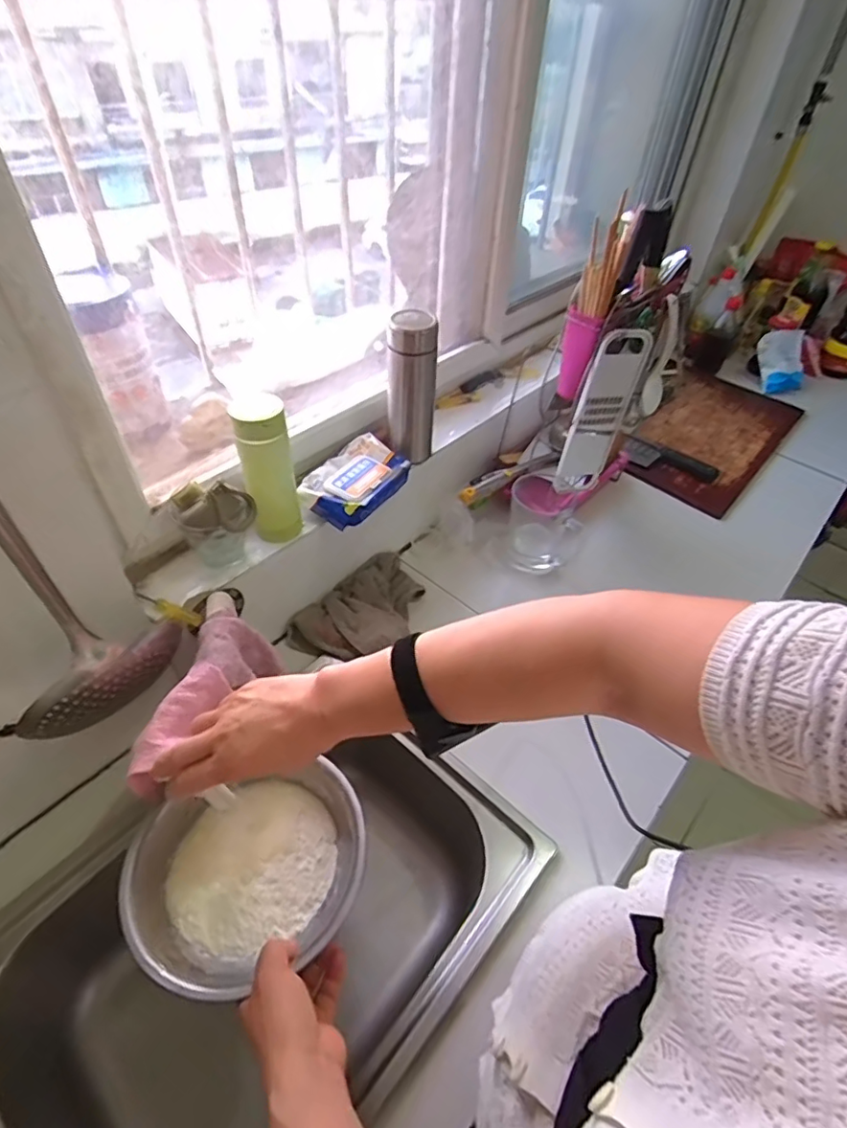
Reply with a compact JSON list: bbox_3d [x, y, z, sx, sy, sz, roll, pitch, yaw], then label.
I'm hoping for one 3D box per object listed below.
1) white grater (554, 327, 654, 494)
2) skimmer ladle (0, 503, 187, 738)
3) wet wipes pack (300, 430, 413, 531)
[{"bbox_3d":[0.287,-0.239,0.894,0.104,0.276,0.021,-8,48,-15],"label":"white grater"},{"bbox_3d":[-0.314,0.000,0.443,0.080,0.369,0.148,28,51,21],"label":"skimmer ladle"},{"bbox_3d":[-0.097,-0.124,0.804,0.105,0.033,0.172,25,50,19],"label":"wet wipes pack"}]

